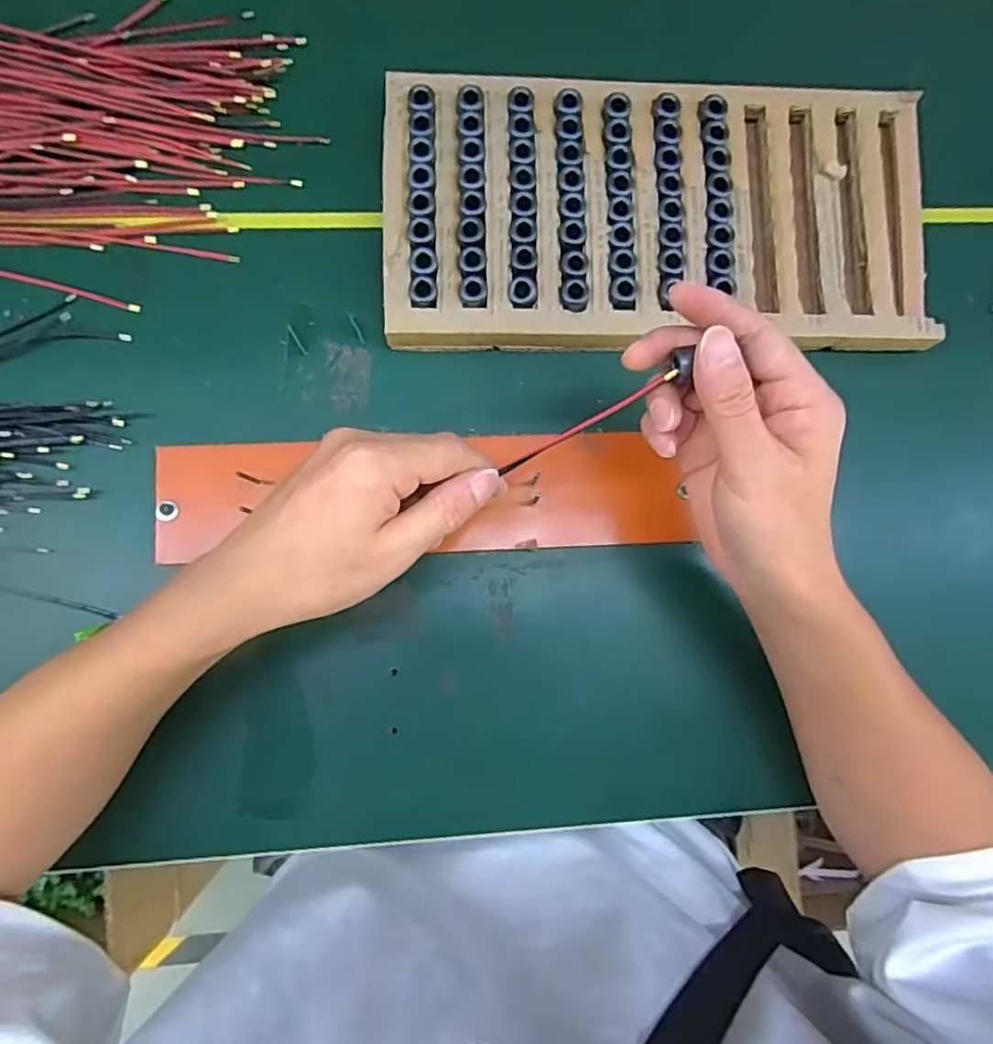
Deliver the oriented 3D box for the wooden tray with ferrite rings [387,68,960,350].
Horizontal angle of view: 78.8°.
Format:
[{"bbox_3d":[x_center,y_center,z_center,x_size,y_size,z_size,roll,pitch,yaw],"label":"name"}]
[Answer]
[{"bbox_3d":[0.108,-0.198,0.394,0.354,0.031,0.171,0,85,-4],"label":"wooden tray with ferrite rings"}]

